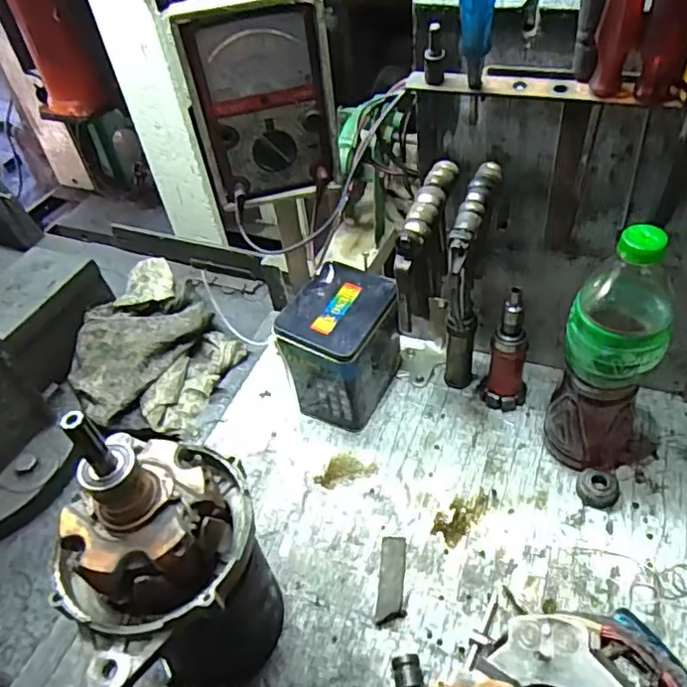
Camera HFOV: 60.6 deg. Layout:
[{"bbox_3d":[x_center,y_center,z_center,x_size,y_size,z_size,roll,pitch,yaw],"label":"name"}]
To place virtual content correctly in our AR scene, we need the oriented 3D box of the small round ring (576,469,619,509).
[{"bbox_3d":[0.249,0.142,0.573,0.038,0.016,0.033,9,49,15],"label":"small round ring"}]

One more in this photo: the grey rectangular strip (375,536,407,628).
[{"bbox_3d":[0.045,0.218,0.546,0.025,0.004,0.081,3,47,10],"label":"grey rectangular strip"}]

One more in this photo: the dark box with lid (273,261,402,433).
[{"bbox_3d":[-0.001,0.006,0.666,0.095,0.137,0.127,19,52,23],"label":"dark box with lid"}]

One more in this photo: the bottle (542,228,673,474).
[{"bbox_3d":[0.242,0.017,0.519,0.092,0.269,0.080,25,55,27],"label":"bottle"}]

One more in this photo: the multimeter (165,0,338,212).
[{"bbox_3d":[-0.069,-0.208,0.517,0.121,0.168,0.032,-15,47,-7],"label":"multimeter"}]

